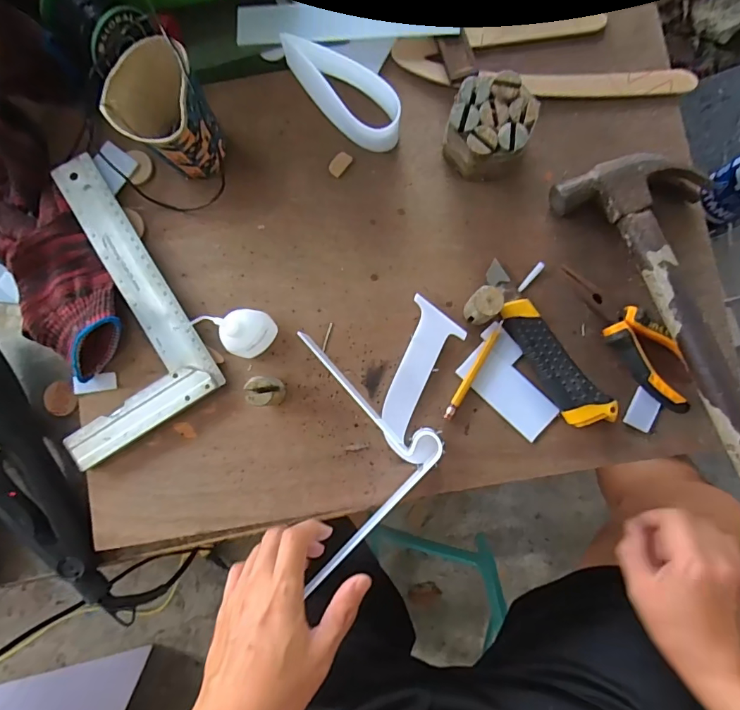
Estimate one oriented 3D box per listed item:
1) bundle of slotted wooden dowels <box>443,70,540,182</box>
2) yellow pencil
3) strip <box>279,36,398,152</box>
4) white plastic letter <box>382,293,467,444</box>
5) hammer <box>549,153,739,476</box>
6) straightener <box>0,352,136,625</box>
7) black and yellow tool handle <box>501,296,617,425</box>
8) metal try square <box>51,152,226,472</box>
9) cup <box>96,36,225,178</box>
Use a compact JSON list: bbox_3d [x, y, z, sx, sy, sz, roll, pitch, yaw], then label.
[{"bbox_3d":[0.105,-0.199,0.409,0.071,0.051,0.076,20,87,3],"label":"bundle of slotted wooden dowels"},{"bbox_3d":[0.094,0.014,0.415,0.009,0.006,0.099,30,89,2],"label":"yellow pencil"},{"bbox_3d":[-0.024,-0.246,0.425,0.052,0.046,0.131,-39,86,-1],"label":"strip"},{"bbox_3d":[0.048,0.016,0.415,0.048,0.011,0.124,16,89,2],"label":"white plastic letter"},{"bbox_3d":[0.284,-0.050,0.388,0.122,0.046,0.287,-29,83,2],"label":"hammer"},{"bbox_3d":[-0.311,0.114,0.410,0.072,0.057,0.289,-37,85,-1],"label":"straightener"},{"bbox_3d":[0.162,0.009,0.407,0.038,0.017,0.129,-38,88,0],"label":"black and yellow tool handle"},{"bbox_3d":[-0.259,-0.043,0.431,0.146,0.023,0.255,-32,88,0],"label":"metal try square"},{"bbox_3d":[-0.162,-0.201,0.397,0.071,0.097,0.076,0,88,2],"label":"cup"}]

